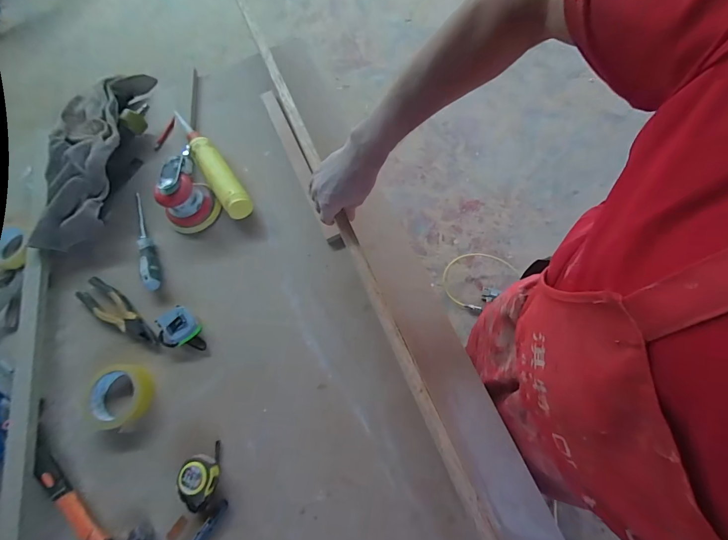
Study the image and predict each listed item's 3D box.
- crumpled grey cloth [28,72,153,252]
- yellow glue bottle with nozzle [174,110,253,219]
[{"bbox_3d":[-0.582,-0.264,0.722,0.143,0.100,0.455,-6,66,-1],"label":"crumpled grey cloth"},{"bbox_3d":[-0.317,-0.220,0.704,0.052,0.048,0.282,-35,71,-6],"label":"yellow glue bottle with nozzle"}]

